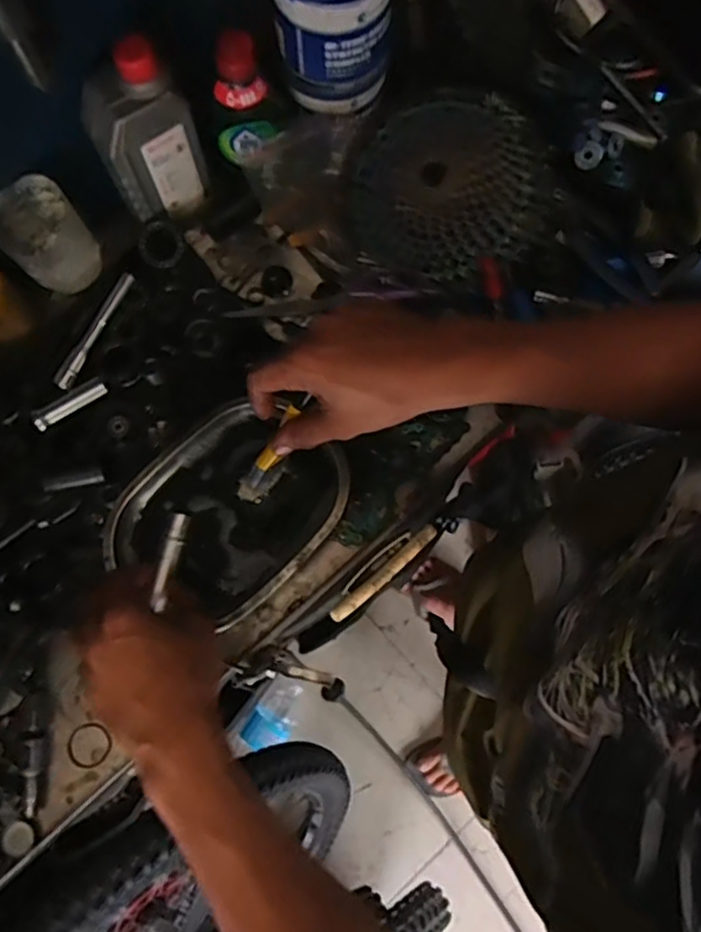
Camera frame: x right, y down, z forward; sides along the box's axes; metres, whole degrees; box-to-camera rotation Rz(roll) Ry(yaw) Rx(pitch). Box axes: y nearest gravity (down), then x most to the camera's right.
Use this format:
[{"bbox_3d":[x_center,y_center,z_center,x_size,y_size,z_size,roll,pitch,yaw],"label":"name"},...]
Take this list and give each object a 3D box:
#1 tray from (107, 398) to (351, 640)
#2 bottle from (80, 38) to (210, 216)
[{"bbox_3d":[-0.105,0.040,0.570,0.155,0.034,0.190,44,82,11],"label":"tray"},{"bbox_3d":[-0.176,-0.283,0.562,0.082,0.157,0.048,-28,77,-5],"label":"bottle"}]

